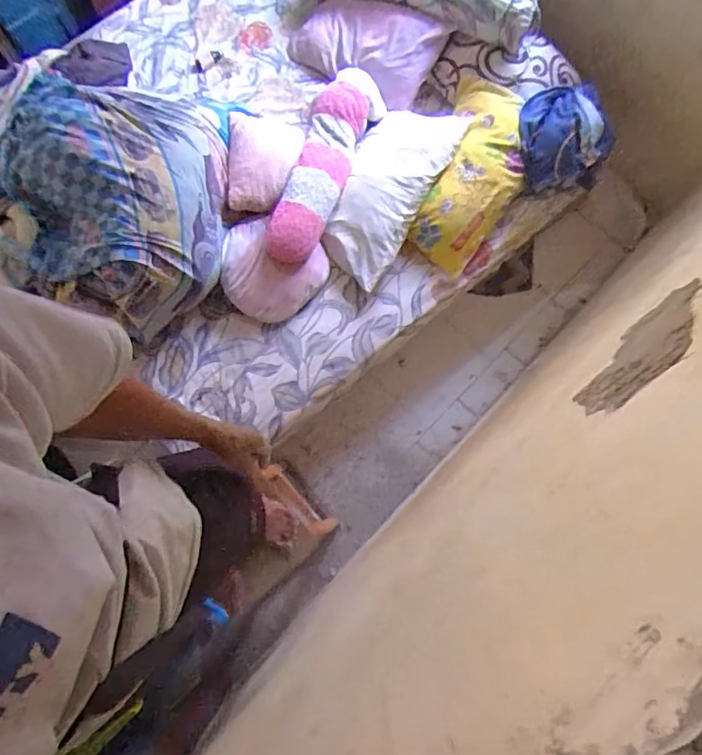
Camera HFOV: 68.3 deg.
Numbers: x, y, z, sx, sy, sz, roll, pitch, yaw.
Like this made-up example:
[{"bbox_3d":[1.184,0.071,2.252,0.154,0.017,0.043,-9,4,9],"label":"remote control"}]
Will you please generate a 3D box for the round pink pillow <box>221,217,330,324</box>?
[{"bbox_3d":[-0.294,-0.378,1.817,0.352,0.130,0.319,28,80,6],"label":"round pink pillow"}]

